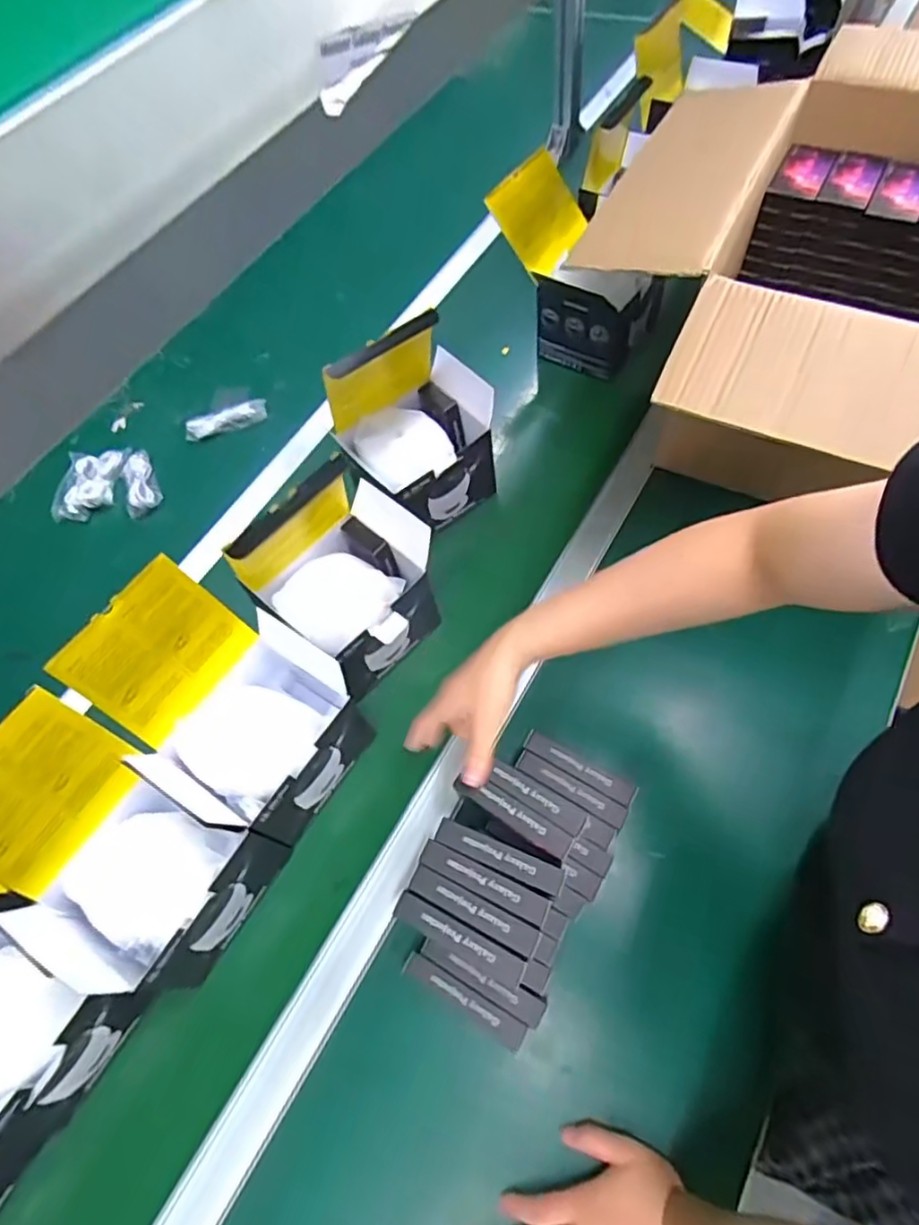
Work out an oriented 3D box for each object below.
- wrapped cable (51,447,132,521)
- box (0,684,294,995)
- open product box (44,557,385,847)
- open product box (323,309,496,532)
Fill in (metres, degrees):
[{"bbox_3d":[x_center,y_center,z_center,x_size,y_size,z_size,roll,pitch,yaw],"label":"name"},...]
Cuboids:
[{"bbox_3d":[-0.528,-0.186,0.901,0.085,0.015,0.121,1,57,5],"label":"wrapped cable"},{"bbox_3d":[-0.305,0.214,0.559,0.195,0.205,0.158,24,62,19],"label":"box"},{"bbox_3d":[-0.234,0.100,0.618,0.211,0.184,0.166,26,63,20],"label":"open product box"},{"bbox_3d":[-0.053,-0.228,0.757,0.158,0.211,0.128,-34,61,-16],"label":"open product box"}]

